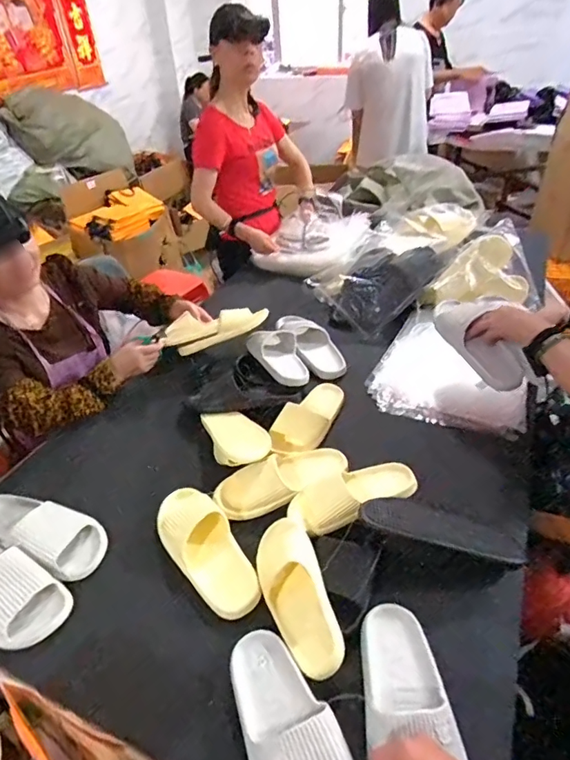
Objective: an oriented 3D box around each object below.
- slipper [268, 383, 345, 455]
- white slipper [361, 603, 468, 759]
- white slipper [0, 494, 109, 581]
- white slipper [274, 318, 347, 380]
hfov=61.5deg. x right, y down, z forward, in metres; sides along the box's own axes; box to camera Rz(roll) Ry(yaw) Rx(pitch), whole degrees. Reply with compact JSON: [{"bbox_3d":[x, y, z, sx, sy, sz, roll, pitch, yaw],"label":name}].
[{"bbox_3d":[0.054,0.082,1.094,0.107,0.076,0.251,22,45,29],"label":"slipper"},{"bbox_3d":[0.154,0.415,0.591,0.107,0.062,0.285,-1,31,4],"label":"white slipper"},{"bbox_3d":[-0.464,0.259,0.867,0.293,0.078,0.108,13,41,20],"label":"white slipper"},{"bbox_3d":[0.071,-0.107,1.315,0.116,0.067,0.291,-15,39,-14],"label":"white slipper"}]

